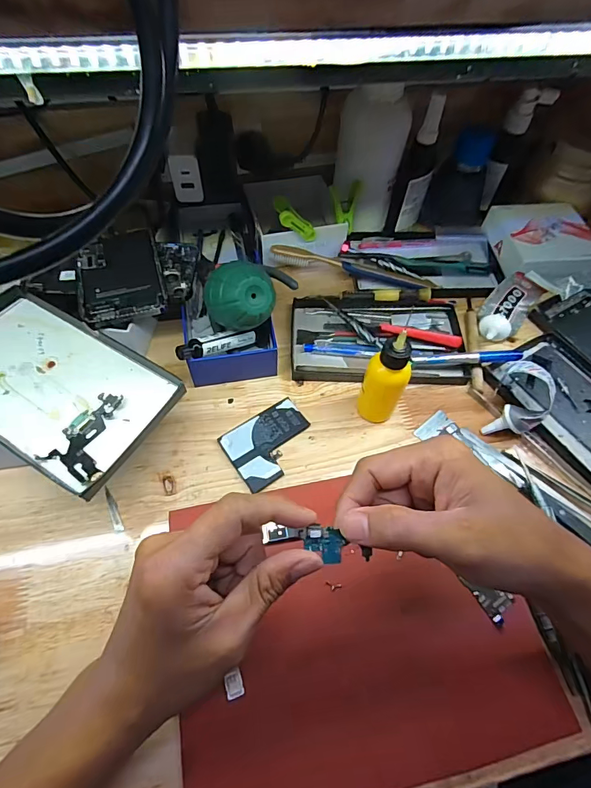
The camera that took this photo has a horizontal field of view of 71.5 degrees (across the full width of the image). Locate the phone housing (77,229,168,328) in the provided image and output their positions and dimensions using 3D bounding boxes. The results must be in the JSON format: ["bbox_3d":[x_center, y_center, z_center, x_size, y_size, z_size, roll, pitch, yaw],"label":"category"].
[{"bbox_3d":[-0.167,-0.114,0.395,0.074,0.012,0.117,-13,60,-11],"label":"phone housing"}]

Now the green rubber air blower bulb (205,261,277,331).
[{"bbox_3d":[-0.048,-0.082,0.358,0.057,0.048,0.050,-10,60,-9],"label":"green rubber air blower bulb"}]

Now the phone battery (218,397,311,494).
[{"bbox_3d":[-0.021,0.042,0.363,0.077,0.007,0.059,-33,64,-20],"label":"phone battery"}]

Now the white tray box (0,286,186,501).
[{"bbox_3d":[-0.199,-0.011,0.330,0.202,0.016,0.108,28,61,14],"label":"white tray box"}]

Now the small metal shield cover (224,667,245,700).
[{"bbox_3d":[-0.039,0.187,0.264,0.011,0.004,0.015,-14,60,-10],"label":"small metal shield cover"}]

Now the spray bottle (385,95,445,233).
[{"bbox_3d":[0.134,-0.247,0.460,0.038,0.134,0.042,19,60,10],"label":"spray bottle"}]

